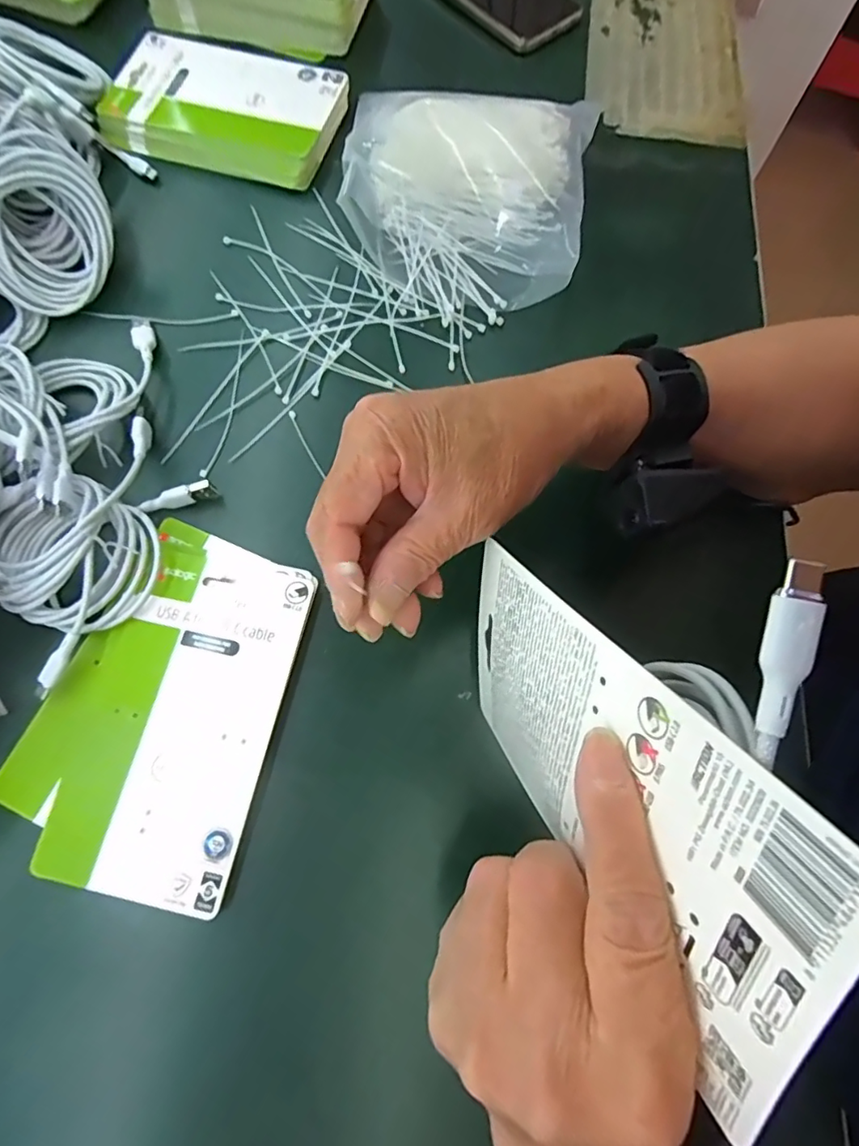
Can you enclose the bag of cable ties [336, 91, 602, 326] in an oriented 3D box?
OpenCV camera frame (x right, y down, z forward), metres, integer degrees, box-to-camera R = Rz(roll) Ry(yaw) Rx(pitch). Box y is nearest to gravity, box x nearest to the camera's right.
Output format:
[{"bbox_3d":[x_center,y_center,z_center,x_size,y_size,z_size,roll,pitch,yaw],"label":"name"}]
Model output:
[{"bbox_3d":[0.033,-0.288,0.399,0.185,0.043,0.202,1,71,0],"label":"bag of cable ties"}]

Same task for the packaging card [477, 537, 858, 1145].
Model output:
[{"bbox_3d":[0.053,0.060,0.187,0.004,0.172,0.088,-3,116,-20],"label":"packaging card"}]

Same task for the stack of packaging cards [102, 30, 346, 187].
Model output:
[{"bbox_3d":[-0.163,-0.372,0.439,0.176,0.022,0.108,14,71,4],"label":"stack of packaging cards"}]

